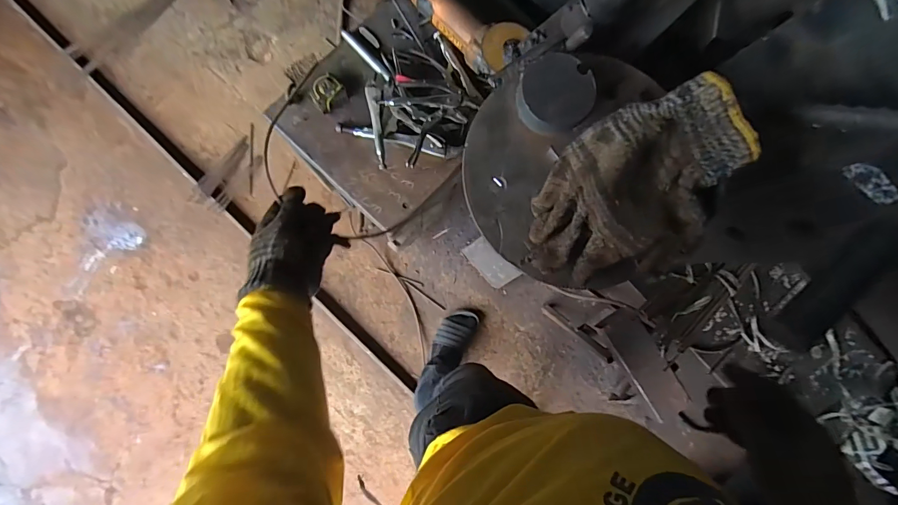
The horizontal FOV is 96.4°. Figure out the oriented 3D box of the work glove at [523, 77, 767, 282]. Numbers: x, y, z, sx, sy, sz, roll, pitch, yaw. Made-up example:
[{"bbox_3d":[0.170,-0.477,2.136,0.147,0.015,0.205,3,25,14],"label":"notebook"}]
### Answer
[{"bbox_3d":[0.161,-0.050,0.366,0.174,0.102,0.134,-26,89,-5],"label":"work glove"}]

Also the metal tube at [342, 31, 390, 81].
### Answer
[{"bbox_3d":[-0.152,-0.365,0.742,0.016,0.011,0.124,-44,90,-5],"label":"metal tube"}]

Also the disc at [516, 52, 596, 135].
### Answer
[{"bbox_3d":[0.103,-0.153,0.400,0.073,0.035,0.070,0,87,-4],"label":"disc"}]

